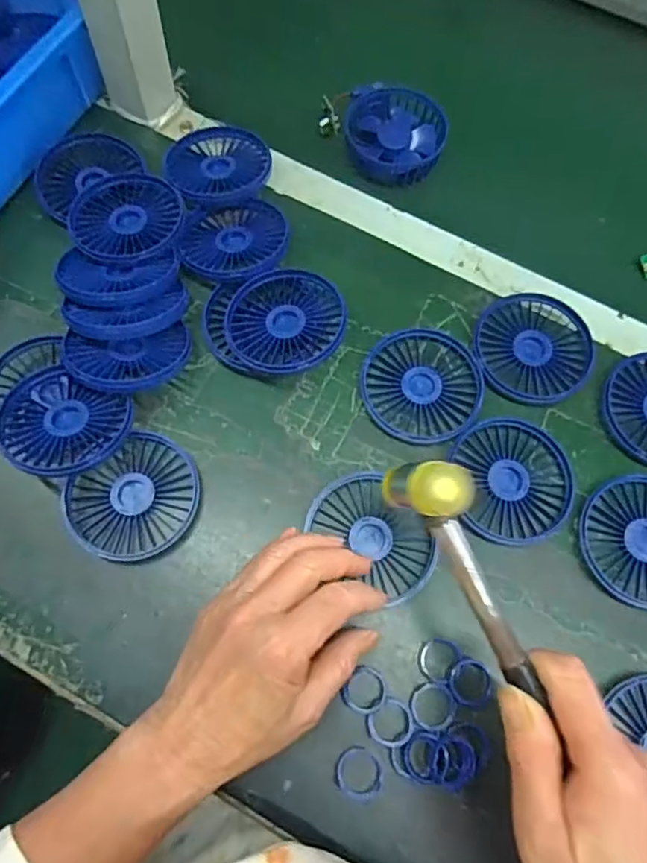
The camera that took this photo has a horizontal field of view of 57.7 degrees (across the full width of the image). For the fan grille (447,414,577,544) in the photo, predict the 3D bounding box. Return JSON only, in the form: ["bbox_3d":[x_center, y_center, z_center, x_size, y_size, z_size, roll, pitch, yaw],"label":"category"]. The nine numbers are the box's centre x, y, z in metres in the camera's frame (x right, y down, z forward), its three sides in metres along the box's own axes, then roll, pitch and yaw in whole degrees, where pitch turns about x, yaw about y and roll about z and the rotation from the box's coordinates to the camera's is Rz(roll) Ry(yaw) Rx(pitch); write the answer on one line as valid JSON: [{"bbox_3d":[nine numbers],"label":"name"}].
[{"bbox_3d":[0.133,0.033,0.410,0.078,0.010,0.085,1,70,-2],"label":"fan grille"}]

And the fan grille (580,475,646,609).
[{"bbox_3d":[0.218,0.074,0.396,0.085,0.016,0.085,1,70,-2],"label":"fan grille"}]

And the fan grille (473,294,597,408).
[{"bbox_3d":[0.157,-0.063,0.445,0.085,0.016,0.088,1,70,-2],"label":"fan grille"}]

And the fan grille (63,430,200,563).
[{"bbox_3d":[-0.128,0.047,0.399,0.085,0.014,0.080,1,70,-2],"label":"fan grille"}]

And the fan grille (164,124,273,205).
[{"bbox_3d":[-0.088,-0.224,0.492,0.083,0.022,0.084,1,70,-2],"label":"fan grille"}]

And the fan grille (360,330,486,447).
[{"bbox_3d":[0.072,-0.035,0.435,0.085,0.012,0.088,-8,71,-5],"label":"fan grille"}]

